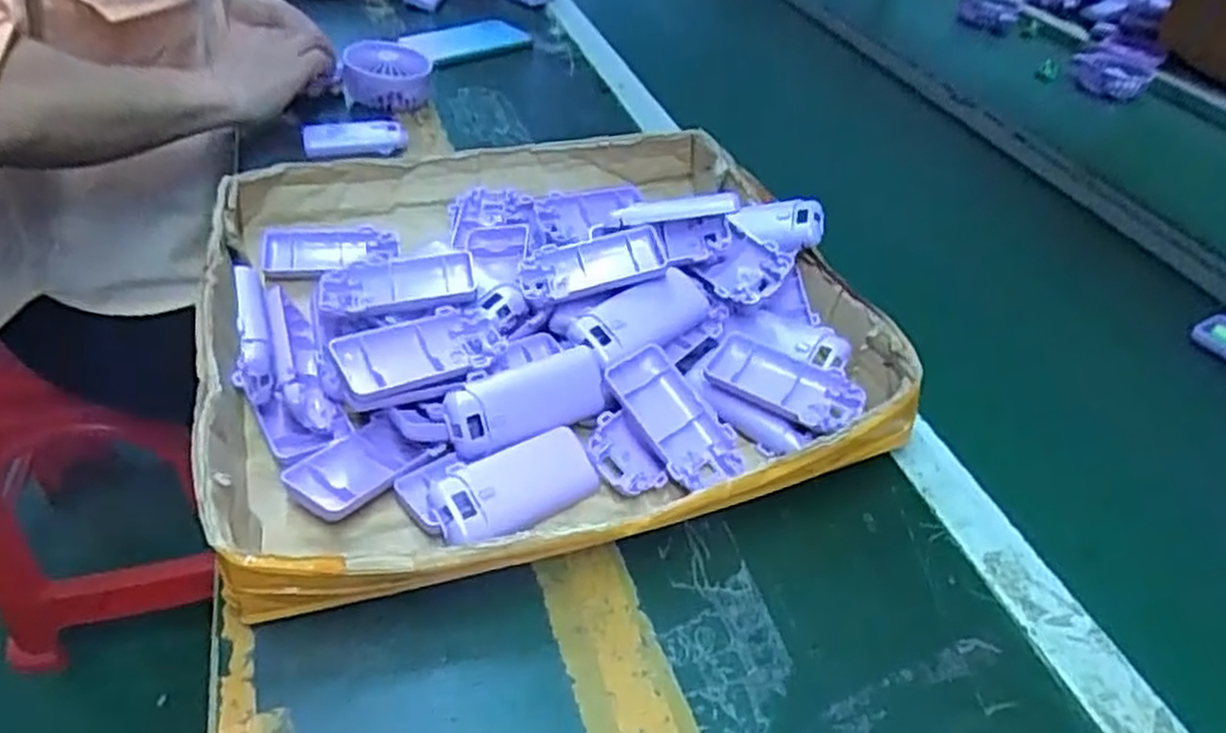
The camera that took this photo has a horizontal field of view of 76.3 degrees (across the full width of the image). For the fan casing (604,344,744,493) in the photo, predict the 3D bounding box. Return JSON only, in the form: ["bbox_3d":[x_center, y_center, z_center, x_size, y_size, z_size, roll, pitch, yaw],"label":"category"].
[{"bbox_3d":[0.035,0.031,0.458,0.046,0.014,0.091,-30,75,-34],"label":"fan casing"}]

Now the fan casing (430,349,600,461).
[{"bbox_3d":[-0.049,0.020,0.445,0.091,0.042,0.013,-19,14,-21],"label":"fan casing"}]

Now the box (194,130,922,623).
[{"bbox_3d":[-0.048,-0.047,0.523,0.401,0.080,0.393,-9,44,-18],"label":"box"}]

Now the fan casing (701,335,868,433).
[{"bbox_3d":[0.106,0.010,0.489,0.095,0.014,0.055,27,46,20],"label":"fan casing"}]

